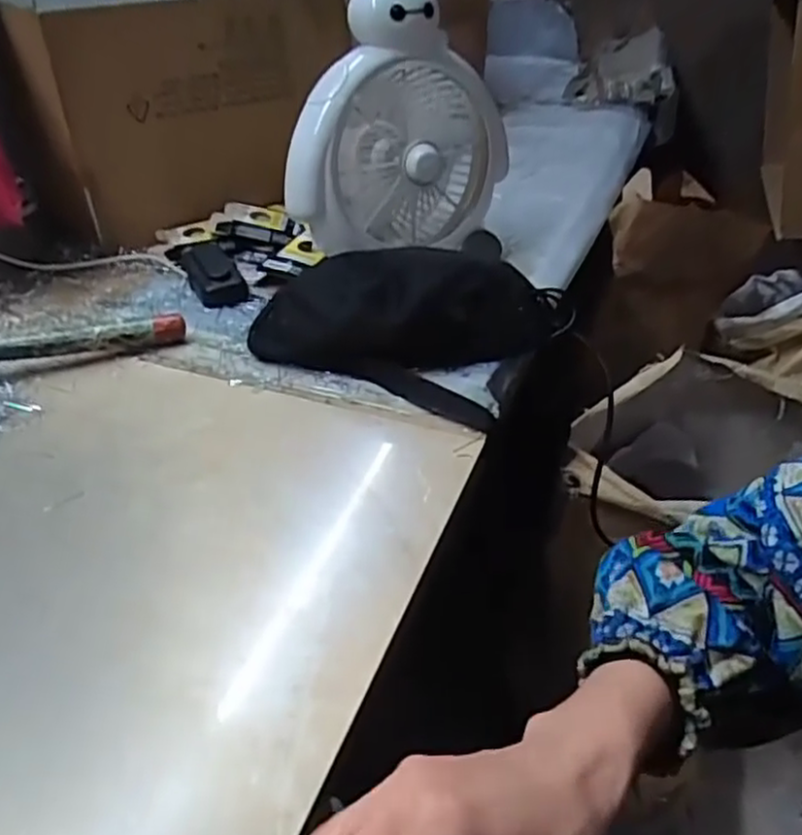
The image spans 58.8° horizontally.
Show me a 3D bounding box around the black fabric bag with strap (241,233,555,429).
[{"bbox_3d":[0.006,-0.092,0.641,0.248,0.096,0.140,17,41,21],"label":"black fabric bag with strap"}]

